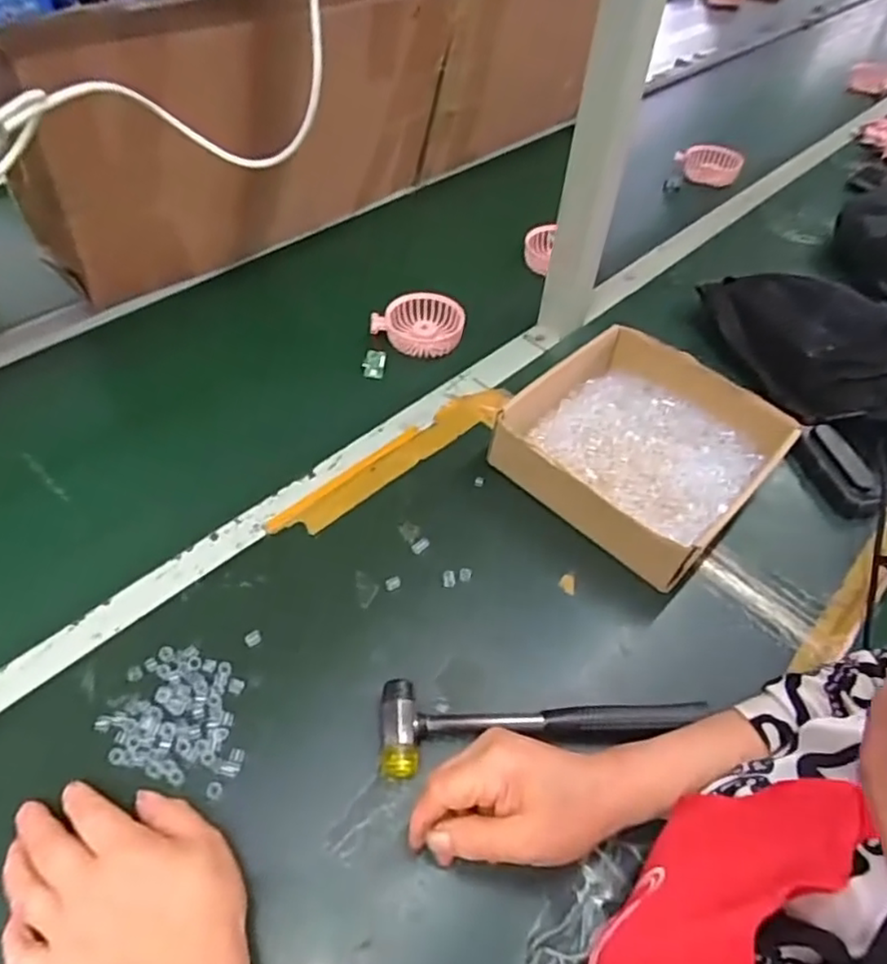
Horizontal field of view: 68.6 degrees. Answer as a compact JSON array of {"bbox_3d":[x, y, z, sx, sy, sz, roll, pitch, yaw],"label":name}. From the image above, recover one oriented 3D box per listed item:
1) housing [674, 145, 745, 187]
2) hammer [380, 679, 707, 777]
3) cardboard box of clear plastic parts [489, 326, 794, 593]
[{"bbox_3d":[0.441,-0.533,1.087,0.103,0.045,0.063,13,51,7],"label":"housing"},{"bbox_3d":[0.070,0.165,0.467,0.230,0.021,0.060,-5,51,-7],"label":"hammer"},{"bbox_3d":[0.181,-0.035,0.615,0.218,0.065,0.223,37,58,24],"label":"cardboard box of clear plastic parts"}]

